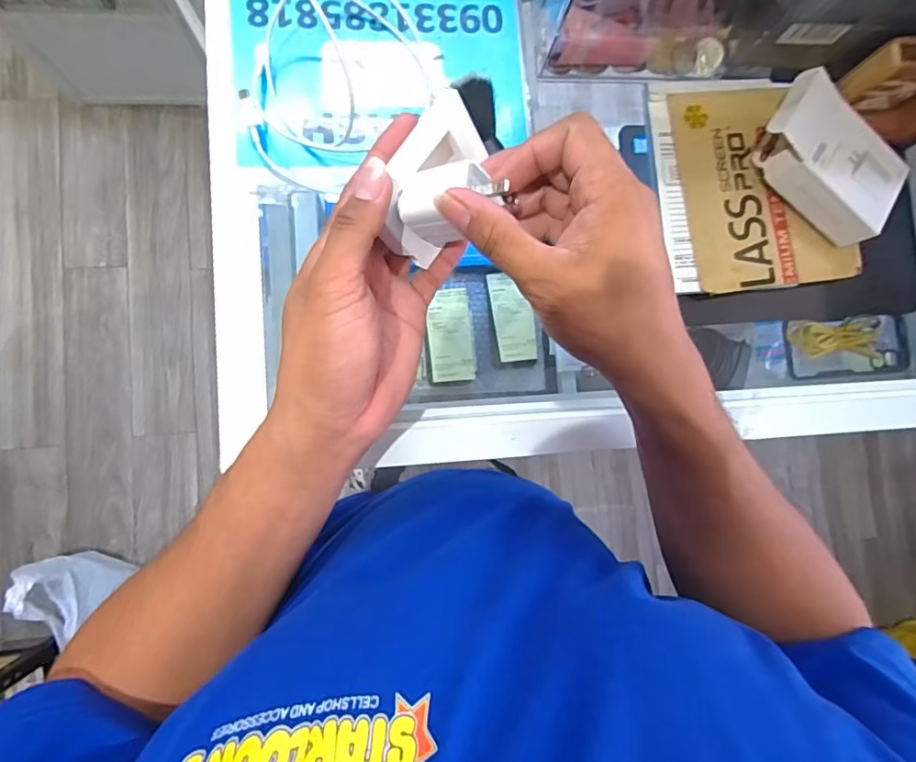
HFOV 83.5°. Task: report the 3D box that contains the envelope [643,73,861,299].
[{"bbox_3d":[0.225,-0.152,0.394,0.142,0.011,0.161,-7,86,-8],"label":"envelope"}]

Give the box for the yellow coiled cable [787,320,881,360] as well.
[{"bbox_3d":[0.491,-0.049,0.657,0.132,0.028,0.044,5,84,-6],"label":"yellow coiled cable"}]

